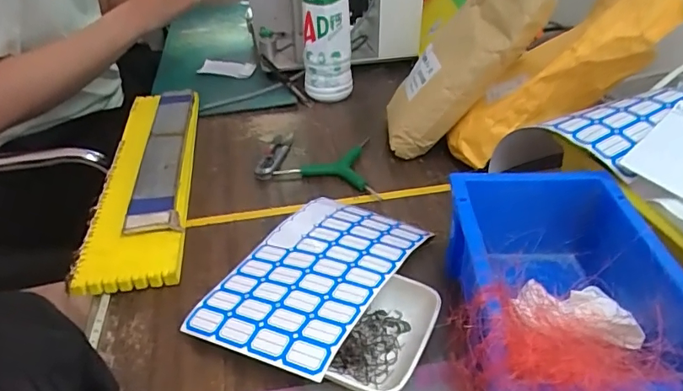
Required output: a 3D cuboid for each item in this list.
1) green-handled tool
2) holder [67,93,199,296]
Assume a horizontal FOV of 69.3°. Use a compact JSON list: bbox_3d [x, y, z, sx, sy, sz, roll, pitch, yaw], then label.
[{"bbox_3d":[0.002,-0.041,0.551,0.113,0.010,0.104,11,37,18],"label":"green-handled tool"},{"bbox_3d":[-0.203,-0.030,0.527,0.084,0.027,0.340,-8,36,-8],"label":"holder"}]

